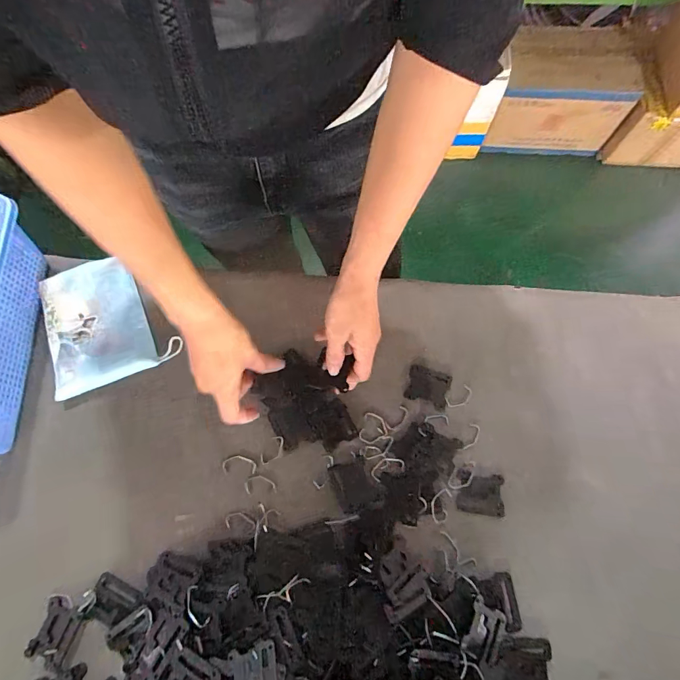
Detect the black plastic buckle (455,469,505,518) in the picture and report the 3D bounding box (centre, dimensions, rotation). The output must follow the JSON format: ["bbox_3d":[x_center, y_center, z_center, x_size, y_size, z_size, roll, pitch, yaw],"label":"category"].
[{"bbox_3d":[0.155,0.170,0.426,0.051,0.004,0.043,8,73,3],"label":"black plastic buckle"}]

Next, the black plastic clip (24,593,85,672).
[{"bbox_3d":[-0.279,0.286,0.379,0.041,0.012,0.058,8,73,3],"label":"black plastic clip"}]

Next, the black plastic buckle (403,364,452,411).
[{"bbox_3d":[0.105,0.056,0.462,0.050,0.004,0.043,19,74,6],"label":"black plastic buckle"}]

